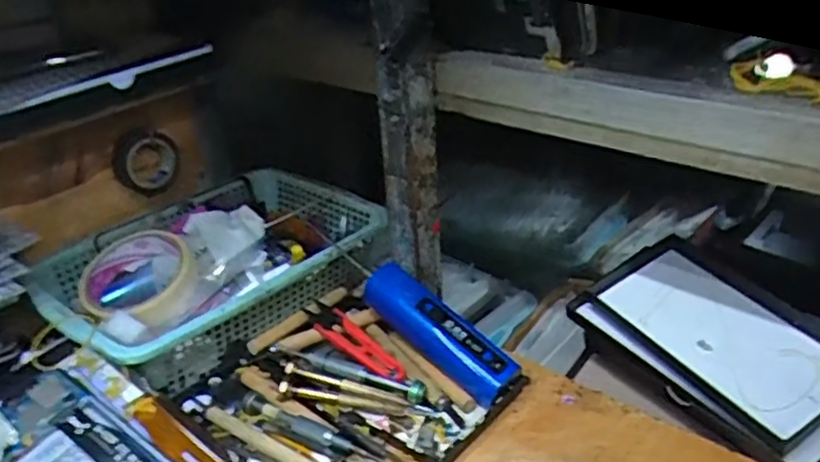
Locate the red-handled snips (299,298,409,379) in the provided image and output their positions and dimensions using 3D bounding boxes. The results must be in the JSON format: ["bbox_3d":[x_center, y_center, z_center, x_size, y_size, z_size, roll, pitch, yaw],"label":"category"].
[{"bbox_3d":[-0.043,0.084,0.536,0.097,0.011,0.024,34,45,28],"label":"red-handled snips"}]

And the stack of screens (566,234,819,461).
[{"bbox_3d":[0.216,0.078,0.492,0.108,0.031,0.188,-35,51,-19],"label":"stack of screens"}]

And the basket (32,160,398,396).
[{"bbox_3d":[-0.171,0.026,0.604,0.272,0.057,0.213,-25,36,-33],"label":"basket"}]

